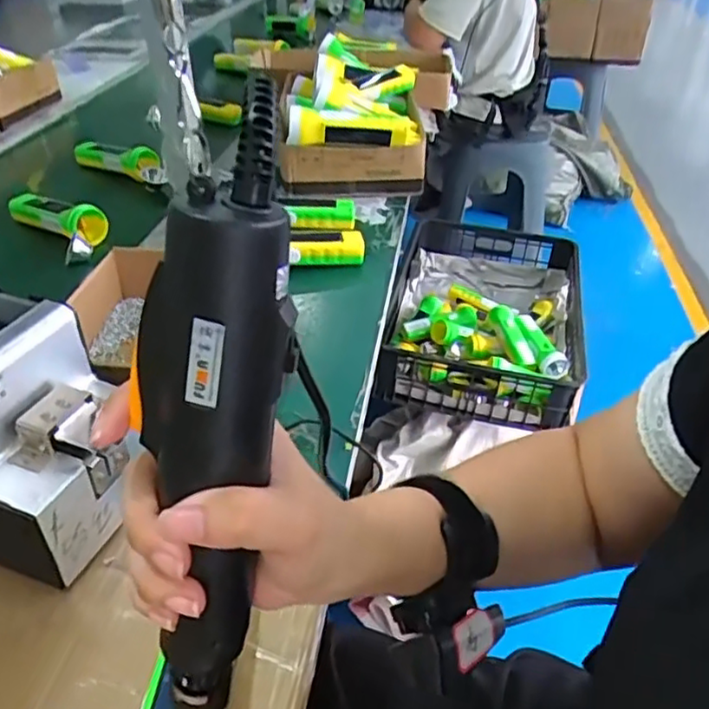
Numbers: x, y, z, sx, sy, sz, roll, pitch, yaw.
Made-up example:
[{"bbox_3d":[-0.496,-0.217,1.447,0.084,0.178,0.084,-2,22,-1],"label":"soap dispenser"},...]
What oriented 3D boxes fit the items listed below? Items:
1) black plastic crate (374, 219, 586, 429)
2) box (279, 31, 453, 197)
[{"bbox_3d":[0.294,-0.091,1.427,0.379,0.147,0.549,6,37,9],"label":"black plastic crate"},{"bbox_3d":[-0.005,-0.382,1.050,0.209,0.139,0.379,-1,36,-2],"label":"box"}]

